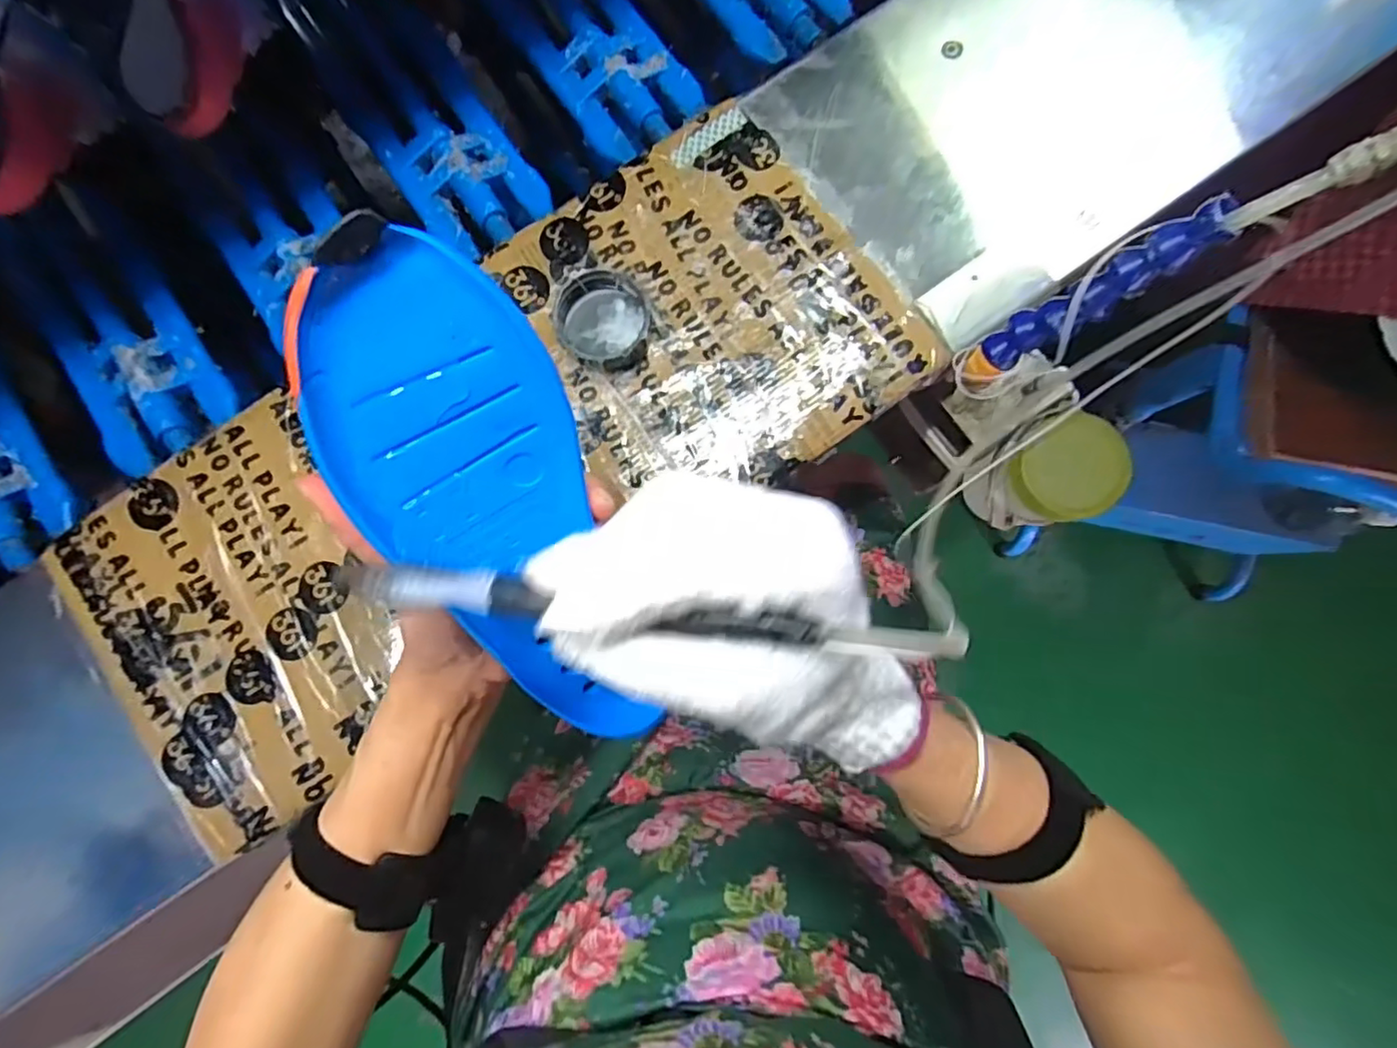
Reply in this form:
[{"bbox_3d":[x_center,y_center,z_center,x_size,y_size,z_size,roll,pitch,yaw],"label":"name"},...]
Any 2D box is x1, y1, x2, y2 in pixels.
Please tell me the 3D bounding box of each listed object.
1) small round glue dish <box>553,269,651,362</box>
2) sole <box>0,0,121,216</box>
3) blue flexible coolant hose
[{"bbox_3d":[-0.064,-0.133,0.410,0.059,0.020,0.061,0,81,3],"label":"small round glue dish"},{"bbox_3d":[-0.448,-0.275,0.412,0.070,0.054,0.207,-23,61,-1],"label":"sole"},{"bbox_3d":[0.207,-0.120,0.345,0.017,0.147,0.024,-12,80,-27],"label":"blue flexible coolant hose"}]

